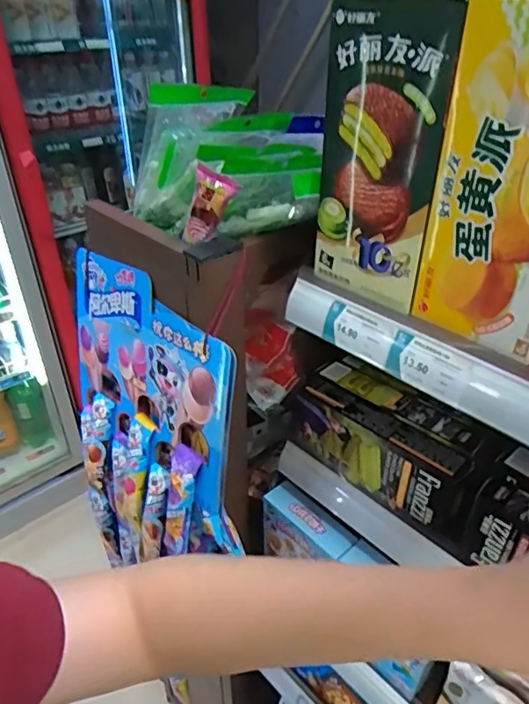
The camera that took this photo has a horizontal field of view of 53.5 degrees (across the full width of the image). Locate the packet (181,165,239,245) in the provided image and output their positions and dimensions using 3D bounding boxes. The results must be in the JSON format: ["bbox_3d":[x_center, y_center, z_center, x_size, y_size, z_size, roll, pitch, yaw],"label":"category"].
[{"bbox_3d":[-0.055,-0.134,0.494,0.037,0.078,0.021,38,44,7],"label":"packet"}]

